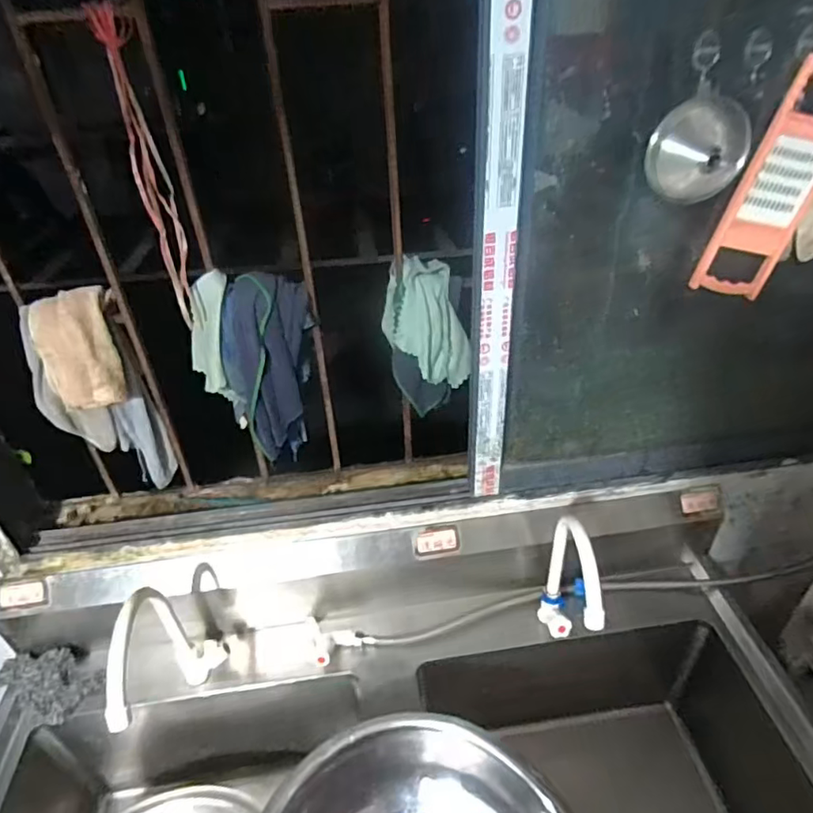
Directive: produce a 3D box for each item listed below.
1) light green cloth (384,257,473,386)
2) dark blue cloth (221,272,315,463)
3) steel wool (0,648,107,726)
[{"bbox_3d":[0.031,-0.131,0.852,0.108,0.184,0.077,-17,39,-17],"label":"light green cloth"},{"bbox_3d":[-0.200,-0.049,0.858,0.129,0.293,0.059,-23,41,-24],"label":"dark blue cloth"},{"bbox_3d":[-0.568,0.434,0.892,0.177,0.037,0.088,15,41,24],"label":"steel wool"}]

